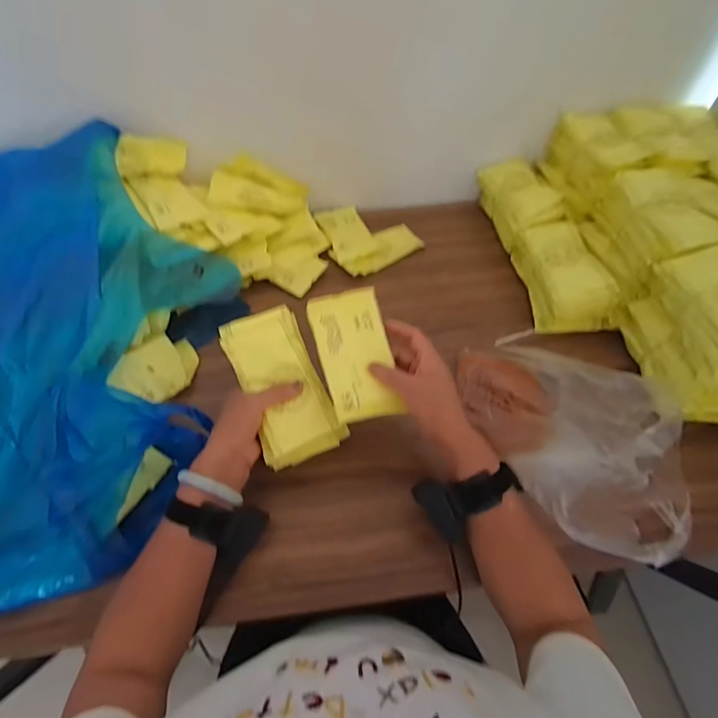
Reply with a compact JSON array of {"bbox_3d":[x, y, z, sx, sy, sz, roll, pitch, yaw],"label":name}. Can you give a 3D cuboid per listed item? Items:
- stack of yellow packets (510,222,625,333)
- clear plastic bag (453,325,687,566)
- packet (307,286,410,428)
[{"bbox_3d":[0.335,-0.136,0.675,0.106,0.094,0.190,-5,55,-7],"label":"stack of yellow packets"},{"bbox_3d":[0.267,0.083,0.526,0.230,0.085,0.329,-16,57,-14],"label":"clear plastic bag"},{"bbox_3d":[-0.004,-0.007,0.483,0.082,0.006,0.156,-10,74,-10],"label":"packet"}]

